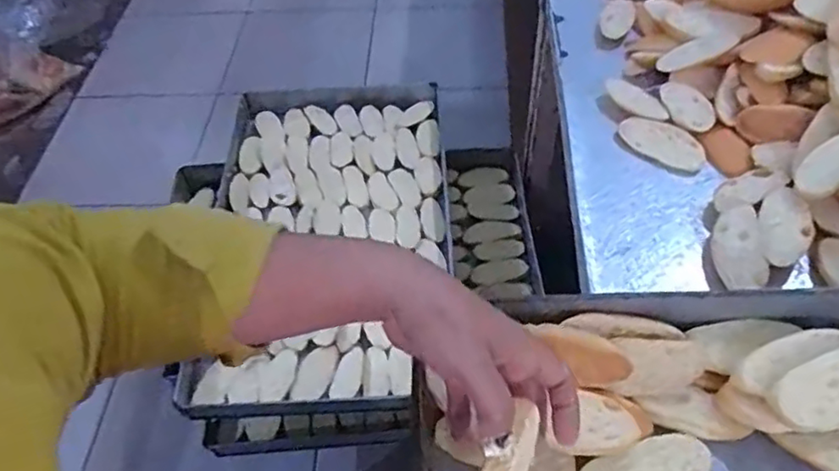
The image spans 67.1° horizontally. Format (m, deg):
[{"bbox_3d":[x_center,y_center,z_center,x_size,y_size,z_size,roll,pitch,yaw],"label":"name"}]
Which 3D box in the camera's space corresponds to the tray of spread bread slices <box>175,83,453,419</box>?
[{"bbox_3d":[-0.142,-0.019,0.999,0.366,0.062,0.636,-3,50,2],"label":"tray of spread bread slices"}]

